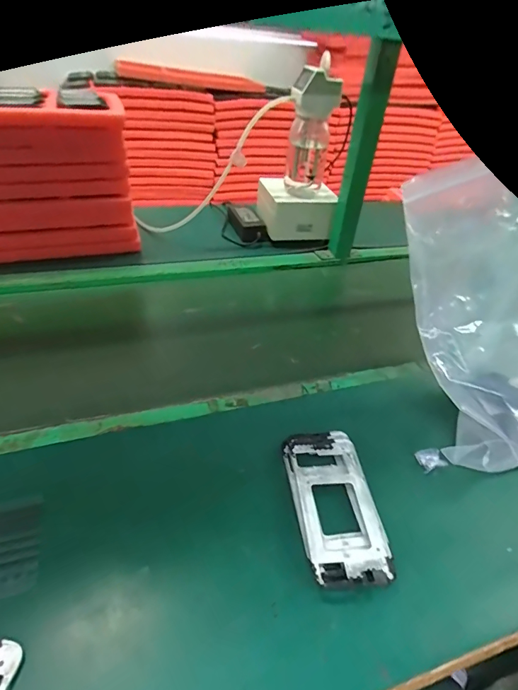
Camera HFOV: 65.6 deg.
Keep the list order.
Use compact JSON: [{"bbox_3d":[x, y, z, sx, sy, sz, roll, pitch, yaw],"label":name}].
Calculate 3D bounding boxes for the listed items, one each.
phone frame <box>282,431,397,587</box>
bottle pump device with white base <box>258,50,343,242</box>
[{"bbox_3d":[0.077,0.162,0.420,0.081,0.013,0.165,-1,38,-7],"label":"phone frame"},{"bbox_3d":[0.092,-0.410,0.891,0.167,0.342,0.135,7,39,-1],"label":"bottle pump device with white base"}]

